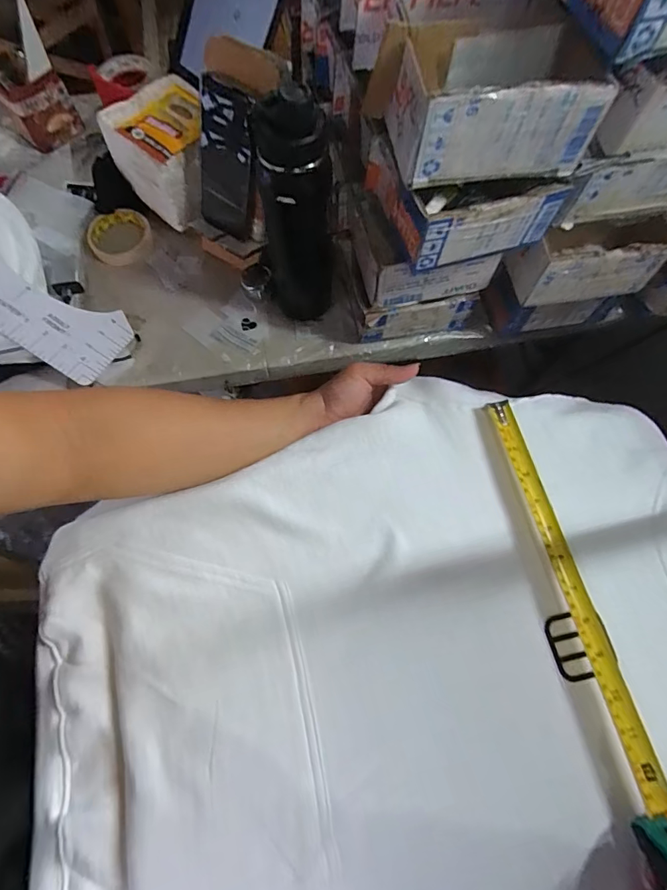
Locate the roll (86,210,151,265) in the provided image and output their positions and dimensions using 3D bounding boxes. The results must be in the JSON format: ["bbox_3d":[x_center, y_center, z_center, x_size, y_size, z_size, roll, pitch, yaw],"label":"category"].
[{"bbox_3d":[-0.318,-0.310,0.666,0.090,0.018,0.089,0,68,-1],"label":"roll"}]

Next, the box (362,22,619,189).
[{"bbox_3d":[0.129,-0.288,0.378,0.178,0.074,0.100,-8,70,-5],"label":"box"}]

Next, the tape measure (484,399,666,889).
[{"bbox_3d":[0.198,0.137,0.342,0.035,0.060,0.396,-10,65,-5],"label":"tape measure"}]

